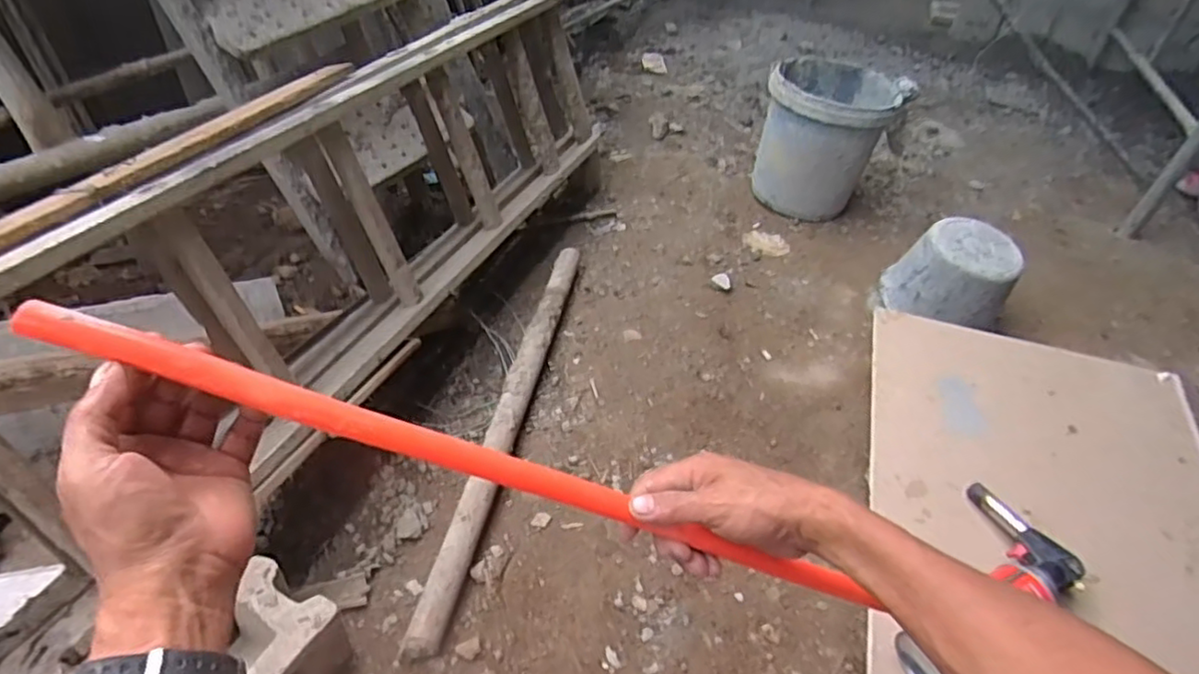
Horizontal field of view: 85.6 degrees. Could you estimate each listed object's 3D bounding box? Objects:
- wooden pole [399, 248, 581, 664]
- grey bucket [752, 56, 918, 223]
[{"bbox_3d":[-0.152,0.122,1.160,0.057,0.055,0.873,10,45,7],"label":"wooden pole"},{"bbox_3d":[0.578,-0.515,1.676,0.302,0.316,0.308,3,44,-3],"label":"grey bucket"}]

